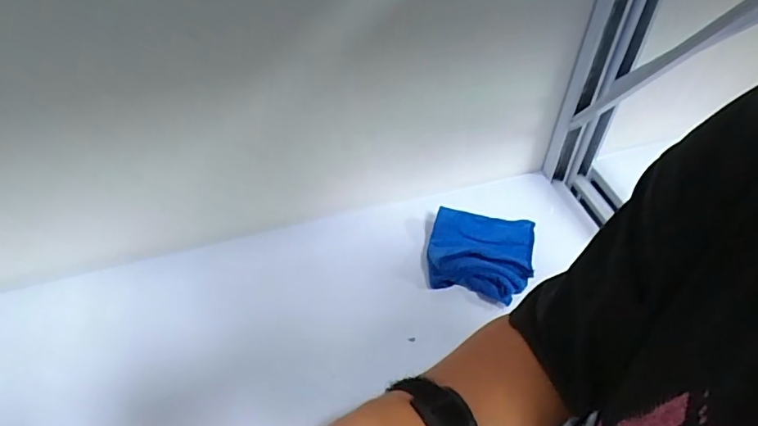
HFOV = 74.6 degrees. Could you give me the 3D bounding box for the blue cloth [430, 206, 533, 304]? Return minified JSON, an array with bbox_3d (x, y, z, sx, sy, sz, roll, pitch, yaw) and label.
[{"bbox_3d":[0.176,0.075,0.871,0.176,0.052,0.154,9,50,10],"label":"blue cloth"}]

